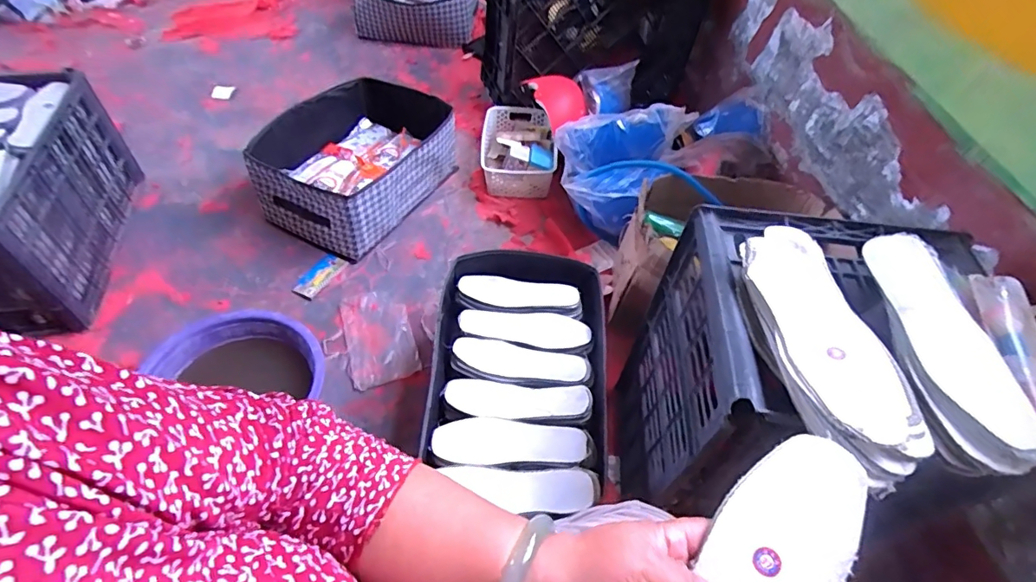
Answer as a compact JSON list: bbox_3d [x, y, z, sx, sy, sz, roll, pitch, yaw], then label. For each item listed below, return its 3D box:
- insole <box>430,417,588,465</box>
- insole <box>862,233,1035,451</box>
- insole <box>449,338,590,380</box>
[{"bbox_3d":[-0.012,0.216,0.724,0.215,0.015,0.067,1,51,-4],"label":"insole"},{"bbox_3d":[0.392,0.035,0.465,0.059,0.007,0.218,-10,56,9],"label":"insole"},{"bbox_3d":[0.003,0.119,0.837,0.220,0.015,0.068,12,51,4],"label":"insole"}]

